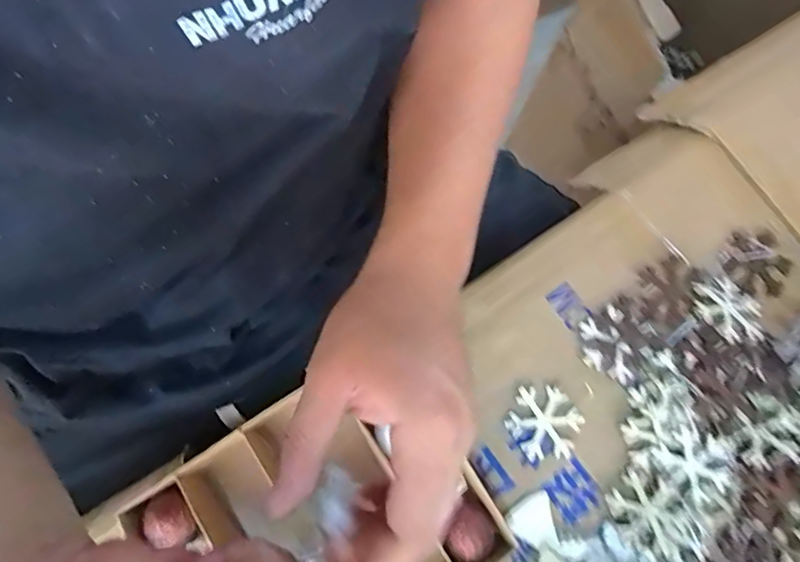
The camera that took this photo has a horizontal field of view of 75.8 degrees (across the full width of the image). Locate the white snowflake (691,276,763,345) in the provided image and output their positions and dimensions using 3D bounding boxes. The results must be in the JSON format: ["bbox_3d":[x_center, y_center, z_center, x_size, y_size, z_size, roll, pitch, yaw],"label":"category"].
[{"bbox_3d":[0.251,0.021,0.388,0.046,0.008,0.053,-21,77,-5],"label":"white snowflake"}]

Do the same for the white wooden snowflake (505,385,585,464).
[{"bbox_3d":[0.107,0.106,0.383,0.050,0.005,0.057,-40,79,-9],"label":"white wooden snowflake"}]

